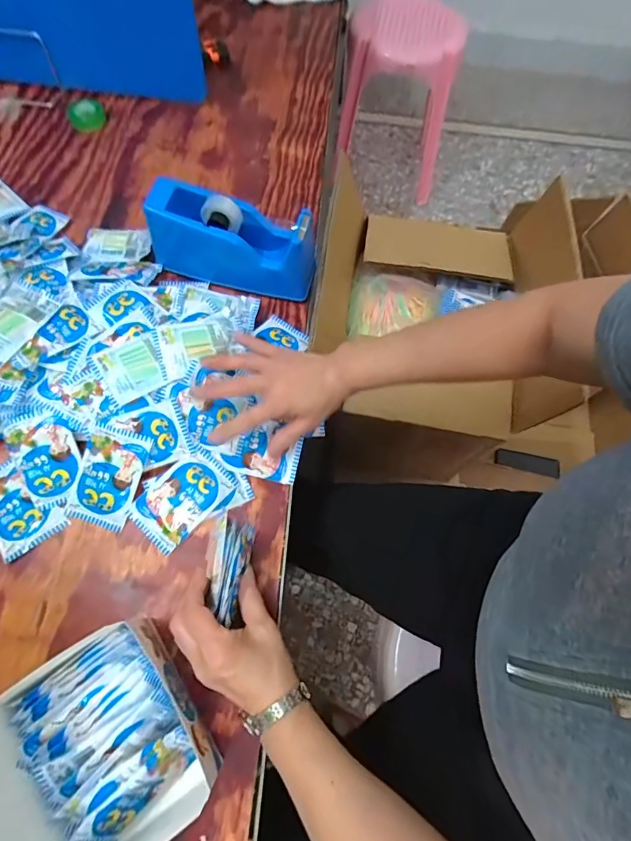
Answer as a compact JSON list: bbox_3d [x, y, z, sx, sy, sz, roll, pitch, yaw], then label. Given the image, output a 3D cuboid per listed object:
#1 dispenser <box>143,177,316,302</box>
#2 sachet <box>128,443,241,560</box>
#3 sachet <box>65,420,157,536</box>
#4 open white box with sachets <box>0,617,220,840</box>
[{"bbox_3d":[-0.105,-0.221,0.551,0.208,0.102,0.070,13,68,3],"label":"dispenser"},{"bbox_3d":[-0.142,0.082,0.461,0.066,0.013,0.102,40,71,13],"label":"sachet"},{"bbox_3d":[-0.219,0.058,0.455,0.065,0.007,0.103,17,85,2],"label":"sachet"},{"bbox_3d":[-0.159,0.237,0.297,0.117,0.188,0.146,-32,73,-14],"label":"open white box with sachets"}]

